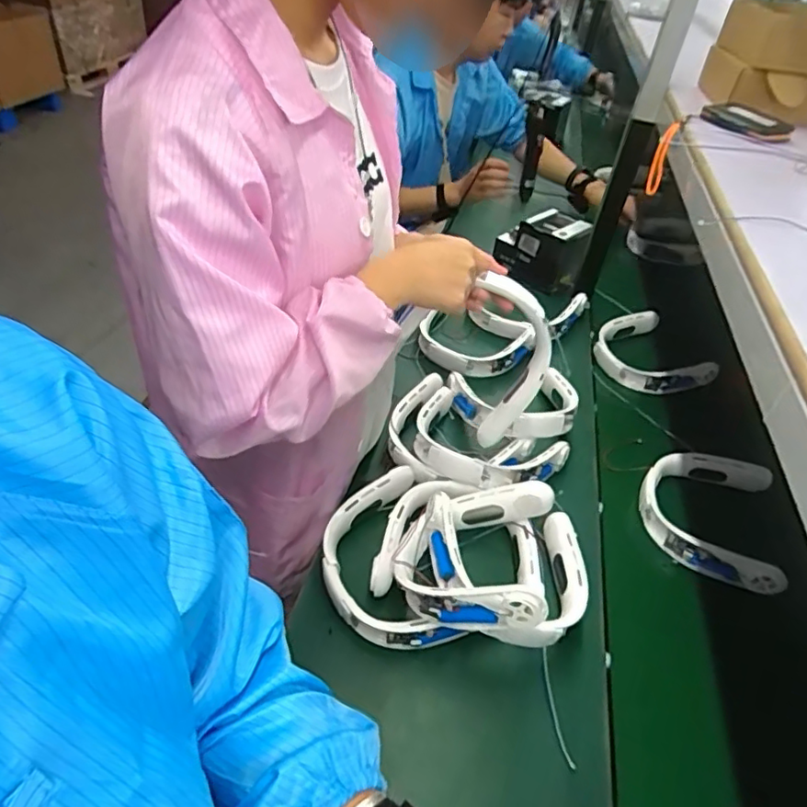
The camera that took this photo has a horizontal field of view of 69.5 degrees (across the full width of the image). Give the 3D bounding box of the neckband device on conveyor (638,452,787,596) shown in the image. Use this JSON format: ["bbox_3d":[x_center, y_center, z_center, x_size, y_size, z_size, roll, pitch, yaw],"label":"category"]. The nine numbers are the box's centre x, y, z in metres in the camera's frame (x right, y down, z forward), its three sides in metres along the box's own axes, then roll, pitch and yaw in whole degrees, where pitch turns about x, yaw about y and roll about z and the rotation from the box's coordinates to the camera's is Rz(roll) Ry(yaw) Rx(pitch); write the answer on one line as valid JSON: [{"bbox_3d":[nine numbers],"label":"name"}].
[{"bbox_3d":[0.492,0.175,0.941,0.213,0.060,0.227,17,41,11],"label":"neckband device on conveyor"}]

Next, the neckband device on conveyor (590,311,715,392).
[{"bbox_3d":[0.519,-0.105,1.249,0.194,0.073,0.213,-7,42,-15],"label":"neckband device on conveyor"}]

